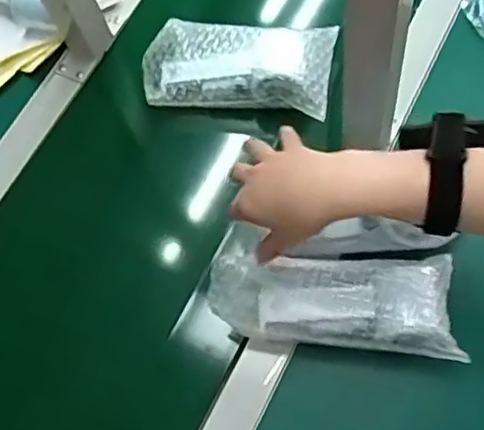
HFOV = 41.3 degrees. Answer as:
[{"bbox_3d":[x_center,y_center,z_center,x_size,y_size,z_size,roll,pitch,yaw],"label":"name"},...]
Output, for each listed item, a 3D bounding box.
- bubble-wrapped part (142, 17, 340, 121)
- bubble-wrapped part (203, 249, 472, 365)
[{"bbox_3d":[-0.004,-0.159,0.674,0.194,0.047,0.091,10,67,7],"label":"bubble-wrapped part"},{"bbox_3d":[0.077,0.069,0.539,0.204,0.046,0.078,3,67,4],"label":"bubble-wrapped part"}]

